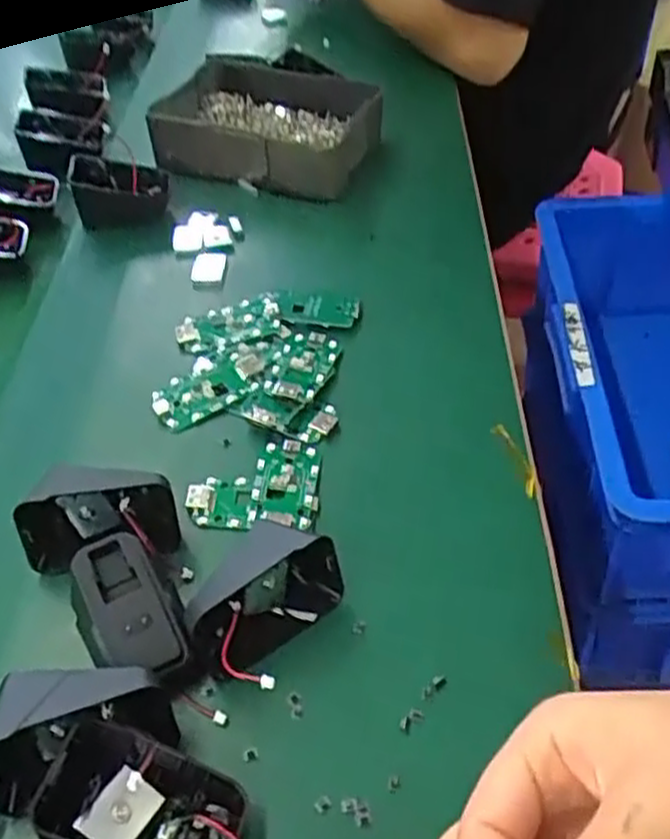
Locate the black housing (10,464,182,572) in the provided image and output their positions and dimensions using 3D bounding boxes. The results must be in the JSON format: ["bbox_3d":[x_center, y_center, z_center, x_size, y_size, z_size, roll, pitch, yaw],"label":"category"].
[{"bbox_3d":[-0.110,0.046,0.366,0.066,0.048,0.030,-4,47,1],"label":"black housing"}]

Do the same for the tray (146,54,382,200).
[{"bbox_3d":[-0.050,-0.242,0.631,0.168,0.040,0.143,9,49,13],"label":"tray"}]

